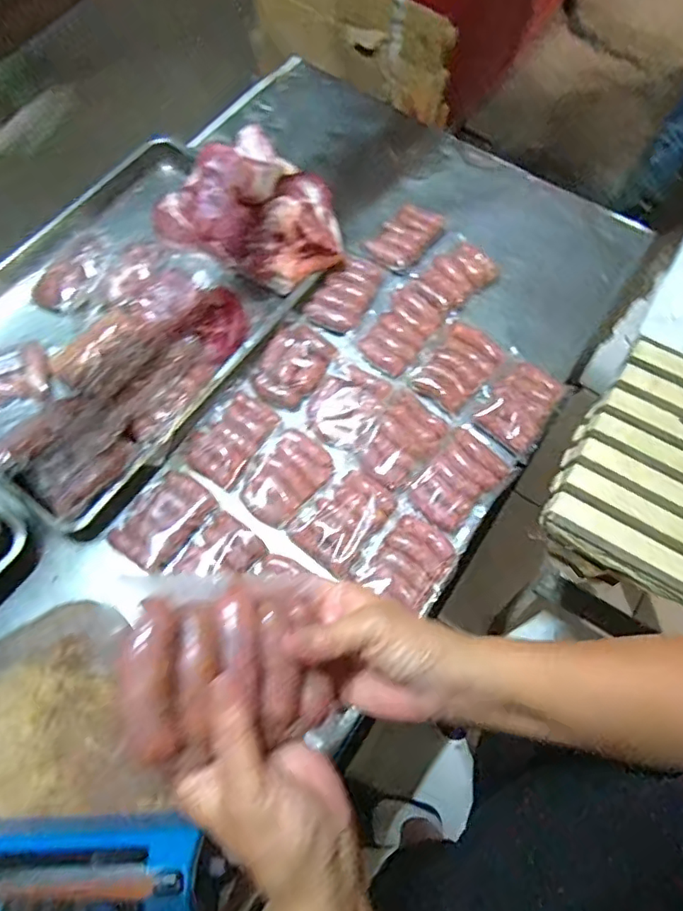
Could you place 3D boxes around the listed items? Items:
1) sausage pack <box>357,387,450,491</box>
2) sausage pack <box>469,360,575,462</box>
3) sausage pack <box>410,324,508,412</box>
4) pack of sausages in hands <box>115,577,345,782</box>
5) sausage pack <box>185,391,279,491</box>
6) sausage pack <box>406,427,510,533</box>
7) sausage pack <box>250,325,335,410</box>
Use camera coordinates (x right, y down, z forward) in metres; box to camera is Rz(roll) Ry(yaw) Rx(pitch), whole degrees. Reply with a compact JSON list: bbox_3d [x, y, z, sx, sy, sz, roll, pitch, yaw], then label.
[{"bbox_3d":[0.084,-0.024,0.758,0.089,0.026,0.130,36,71,11],"label":"sausage pack"},{"bbox_3d":[0.257,-0.077,0.786,0.096,0.030,0.138,35,70,11],"label":"sausage pack"},{"bbox_3d":[0.174,-0.130,0.809,0.089,0.027,0.130,39,71,12],"label":"sausage pack"},{"bbox_3d":[-0.060,0.123,0.324,0.131,0.025,0.090,1,65,-42],"label":"pack of sausages in hands"},{"bbox_3d":[-0.151,-0.026,0.763,0.081,0.020,0.126,34,70,10],"label":"sausage pack"},{"bbox_3d":[0.159,0.029,0.748,0.136,0.019,0.086,-42,76,-17],"label":"sausage pack"},{"bbox_3d":[-0.073,-0.133,0.809,0.096,0.044,0.125,39,73,12],"label":"sausage pack"}]

